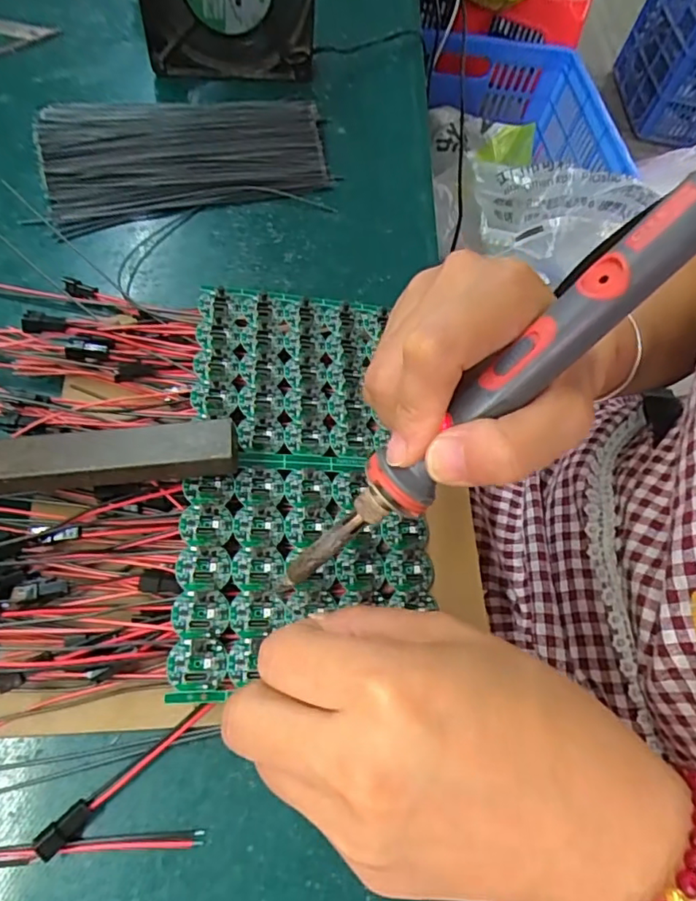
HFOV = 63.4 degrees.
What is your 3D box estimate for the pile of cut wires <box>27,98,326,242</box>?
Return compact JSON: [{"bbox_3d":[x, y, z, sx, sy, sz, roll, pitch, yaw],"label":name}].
[{"bbox_3d":[-0.110,-0.202,0.377,0.184,0.027,0.106,-16,65,-18],"label":"pile of cut wires"}]

